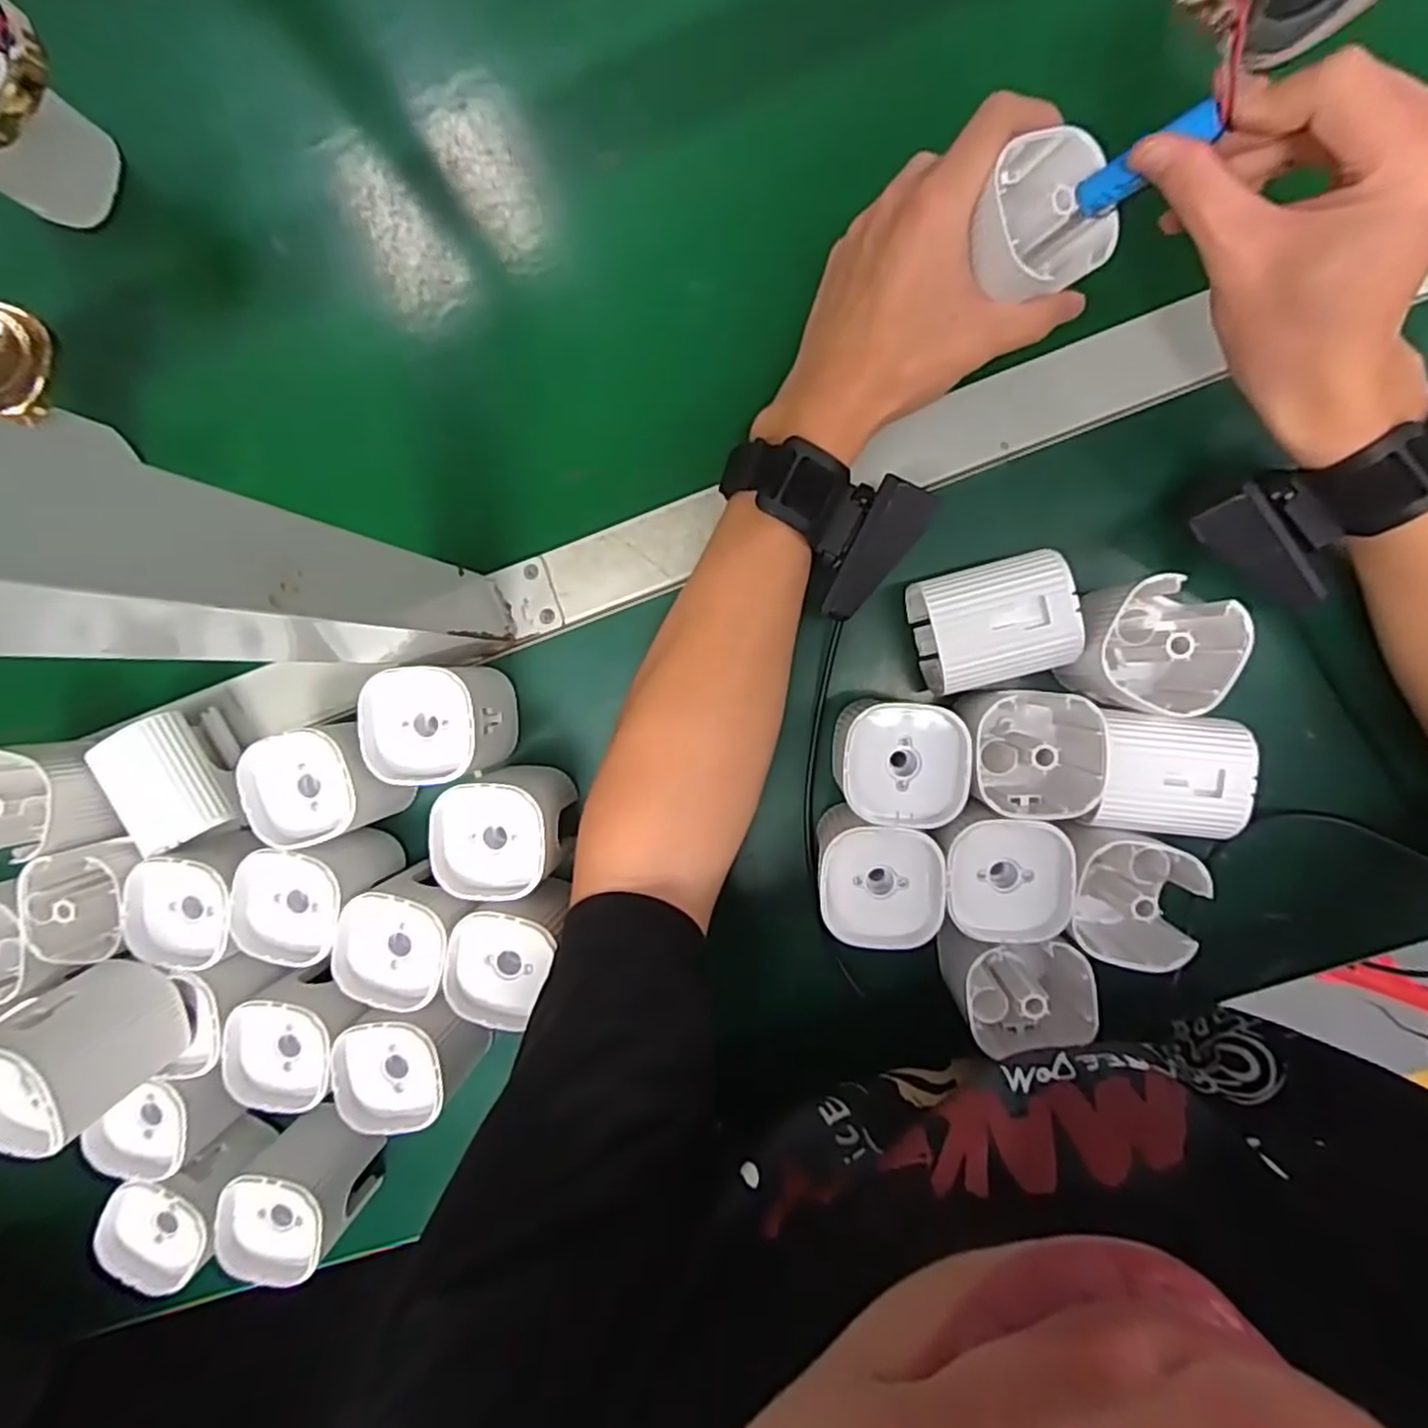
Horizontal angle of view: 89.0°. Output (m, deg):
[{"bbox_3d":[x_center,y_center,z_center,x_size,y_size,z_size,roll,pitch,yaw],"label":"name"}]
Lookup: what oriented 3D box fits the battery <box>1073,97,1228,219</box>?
[{"bbox_3d":[0.162,-0.206,0.271,0.011,0.050,0.013,-11,93,-33],"label":"battery"}]

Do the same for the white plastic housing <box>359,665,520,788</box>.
[{"bbox_3d":[-0.132,0.004,0.366,0.059,0.069,0.053,-2,93,4],"label":"white plastic housing"}]

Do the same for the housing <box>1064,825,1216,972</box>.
[{"bbox_3d":[0.185,0.082,0.343,0.052,0.065,0.058,11,94,3],"label":"housing"}]

